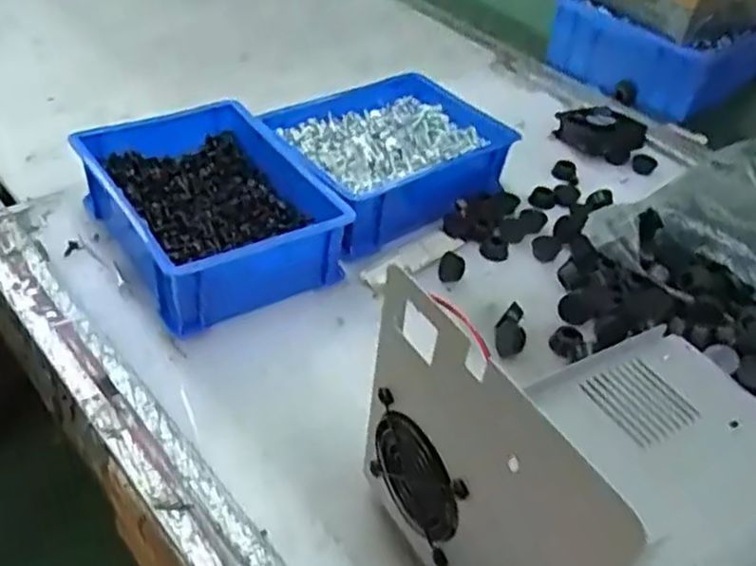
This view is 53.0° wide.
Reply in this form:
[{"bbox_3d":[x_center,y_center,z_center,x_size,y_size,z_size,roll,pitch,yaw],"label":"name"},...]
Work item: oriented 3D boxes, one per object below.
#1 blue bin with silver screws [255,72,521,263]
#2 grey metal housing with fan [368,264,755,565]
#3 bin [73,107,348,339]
[{"bbox_3d":[0.007,-0.113,0.678,0.206,0.062,0.156,-25,49,-33],"label":"blue bin with silver screws"},{"bbox_3d":[0.140,0.071,0.423,0.282,0.138,0.169,-19,46,-28],"label":"grey metal housing with fan"},{"bbox_3d":[-0.129,-0.059,0.594,0.152,0.064,0.199,-21,47,-29],"label":"bin"}]

